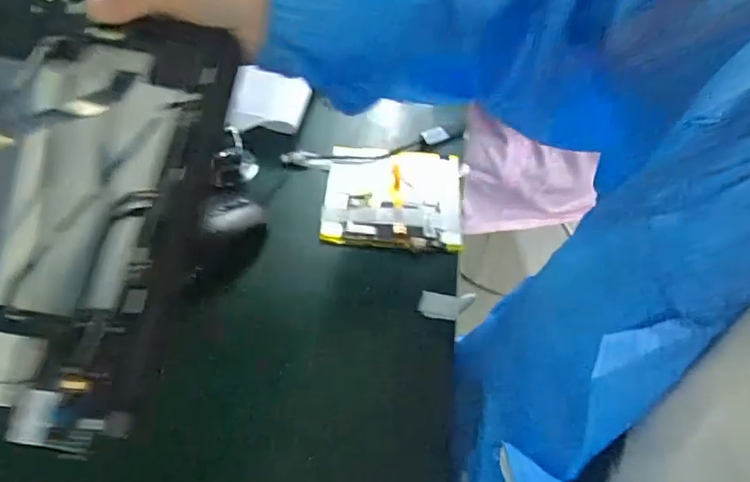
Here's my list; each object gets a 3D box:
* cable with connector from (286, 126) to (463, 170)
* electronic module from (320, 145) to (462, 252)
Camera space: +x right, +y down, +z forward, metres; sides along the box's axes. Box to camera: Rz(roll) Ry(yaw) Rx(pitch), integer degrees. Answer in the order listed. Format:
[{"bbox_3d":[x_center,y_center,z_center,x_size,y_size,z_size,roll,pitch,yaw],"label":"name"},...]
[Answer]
[{"bbox_3d":[0.002,-0.098,0.550,0.196,0.010,0.028,-12,55,-13],"label":"cable with connector"},{"bbox_3d":[0.018,-0.045,0.516,0.130,0.007,0.124,5,53,0],"label":"electronic module"}]

